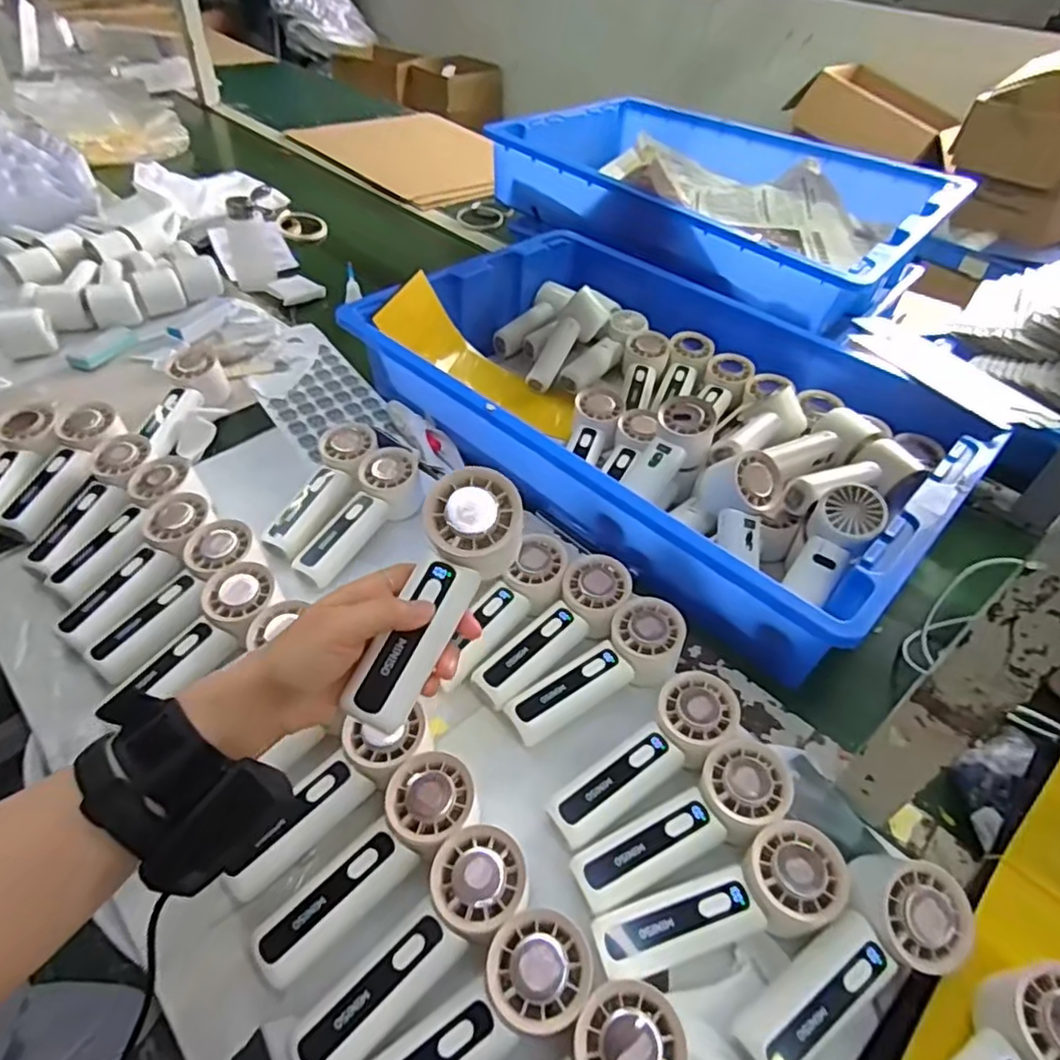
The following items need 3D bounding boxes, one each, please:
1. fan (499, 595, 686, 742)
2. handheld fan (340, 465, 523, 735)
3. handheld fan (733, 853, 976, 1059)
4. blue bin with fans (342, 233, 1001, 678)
[{"bbox_3d":[0.055,0.114,0.508,0.153,0.037,0.059,-31,52,-14],"label":"fan"},{"bbox_3d":[-0.053,0.040,0.384,0.050,0.044,0.154,21,75,15],"label":"handheld fan"},{"bbox_3d":[0.186,0.253,0.380,0.157,0.044,0.064,-33,52,-11],"label":"handheld fan"},{"bbox_3d":[0.151,-0.156,0.769,0.639,0.109,0.448,36,53,27],"label":"blue bin with fans"}]

